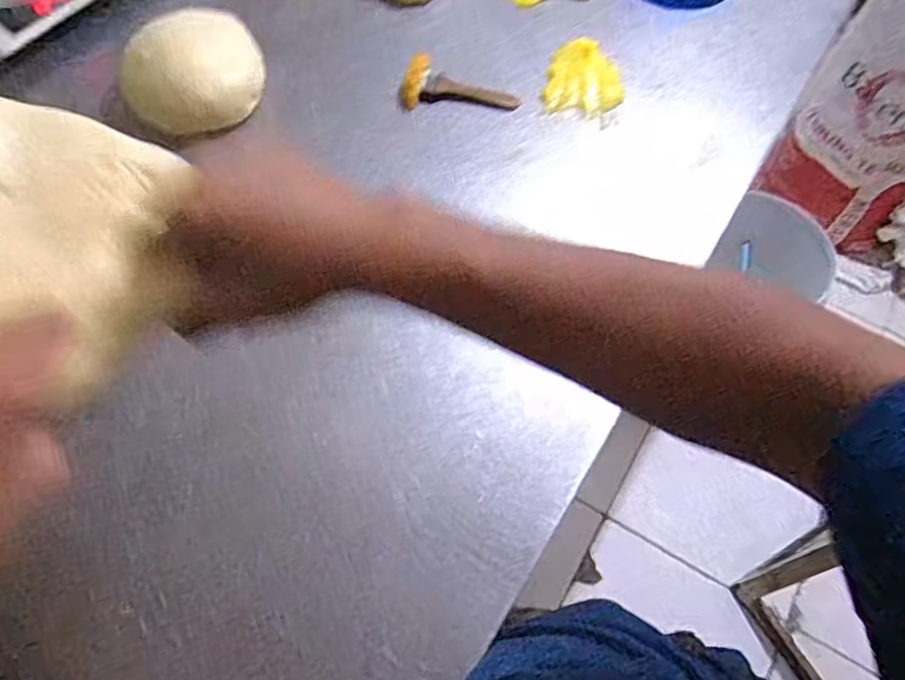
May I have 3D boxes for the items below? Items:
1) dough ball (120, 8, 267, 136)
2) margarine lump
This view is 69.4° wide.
[{"bbox_3d":[-0.289,-0.300,0.722,0.155,0.069,0.120,-19,59,-11],"label":"dough ball"},{"bbox_3d":[0.161,-0.313,0.783,0.089,0.031,0.108,11,58,8],"label":"margarine lump"}]

